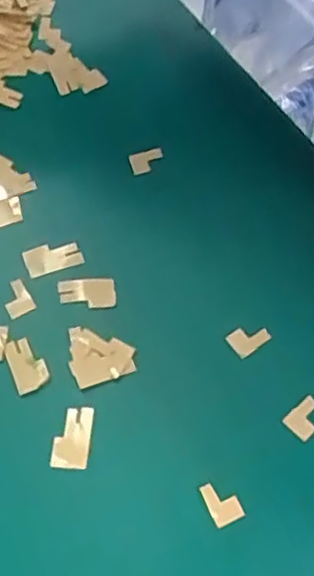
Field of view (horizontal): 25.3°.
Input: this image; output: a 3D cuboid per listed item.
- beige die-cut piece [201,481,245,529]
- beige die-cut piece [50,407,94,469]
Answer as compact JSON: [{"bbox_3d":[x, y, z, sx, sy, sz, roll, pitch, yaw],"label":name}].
[{"bbox_3d":[0.028,0.091,0.298,0.014,0.004,0.018,-23,66,-11],"label":"beige die-cut piece"},{"bbox_3d":[-0.038,0.066,0.310,0.016,0.005,0.028,8,56,-5],"label":"beige die-cut piece"}]

